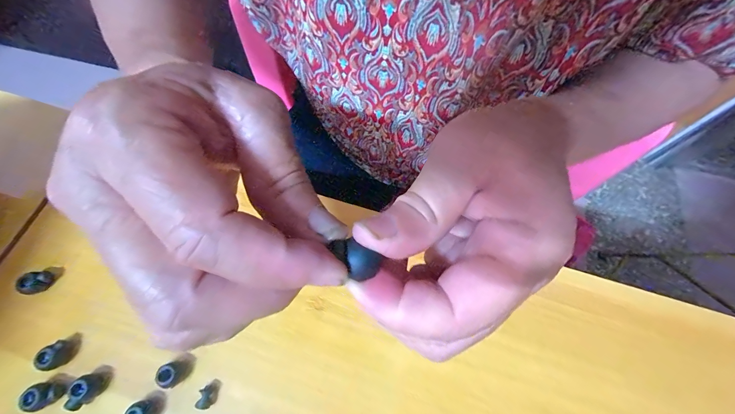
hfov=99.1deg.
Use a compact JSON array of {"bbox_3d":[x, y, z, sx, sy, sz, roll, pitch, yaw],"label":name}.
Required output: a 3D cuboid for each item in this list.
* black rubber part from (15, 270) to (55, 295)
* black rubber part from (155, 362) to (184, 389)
[{"bbox_3d":[-0.238,0.054,0.224,0.013,0.013,0.015,-6,69,-2],"label":"black rubber part"},{"bbox_3d":[-0.128,0.110,0.205,0.013,0.016,0.014,0,68,0],"label":"black rubber part"}]

